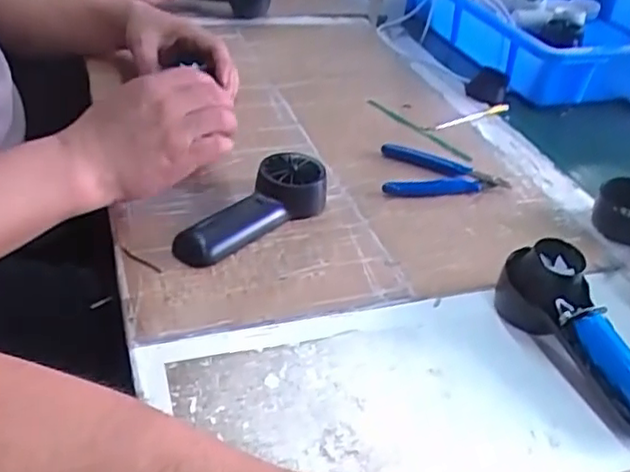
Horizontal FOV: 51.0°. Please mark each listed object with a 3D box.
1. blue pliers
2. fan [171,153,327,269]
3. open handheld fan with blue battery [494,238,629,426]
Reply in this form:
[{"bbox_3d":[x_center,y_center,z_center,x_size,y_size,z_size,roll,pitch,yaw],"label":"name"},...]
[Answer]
[{"bbox_3d":[0.125,-0.056,0.628,0.120,0.014,0.071,6,37,-1],"label":"blue pliers"},{"bbox_3d":[-0.052,-0.023,0.531,0.145,0.036,0.049,-27,48,-36],"label":"fan"},{"bbox_3d":[0.181,0.064,0.447,0.050,0.051,0.147,-9,40,-21],"label":"open handheld fan with blue battery"}]

